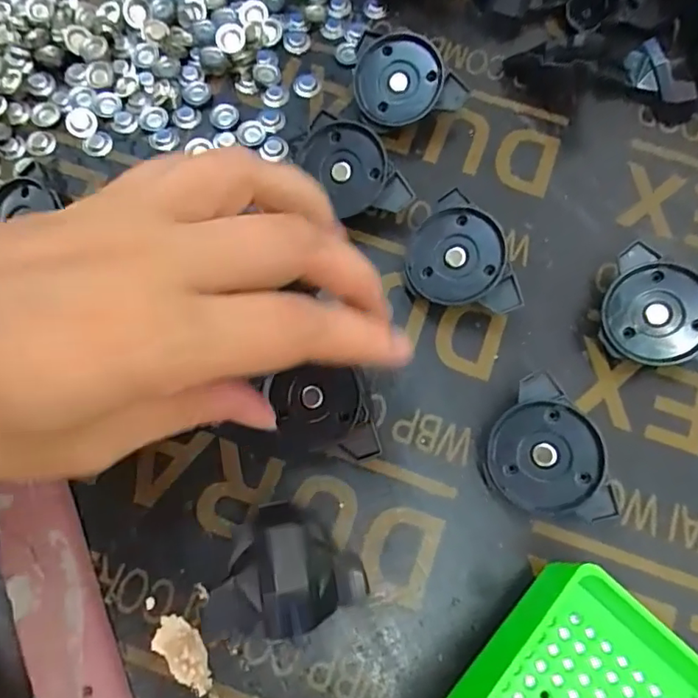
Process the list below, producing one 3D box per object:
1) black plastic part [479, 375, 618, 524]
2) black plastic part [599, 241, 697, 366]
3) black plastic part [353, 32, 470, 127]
[{"bbox_3d":[0.080,0.042,0.217,0.047,0.018,0.047,40,99,18],"label":"black plastic part"},{"bbox_3d":[0.138,-0.016,0.234,0.051,0.018,0.047,18,94,16],"label":"black plastic part"},{"bbox_3d":[0.029,-0.133,0.267,0.052,0.029,0.046,-4,71,0],"label":"black plastic part"}]

